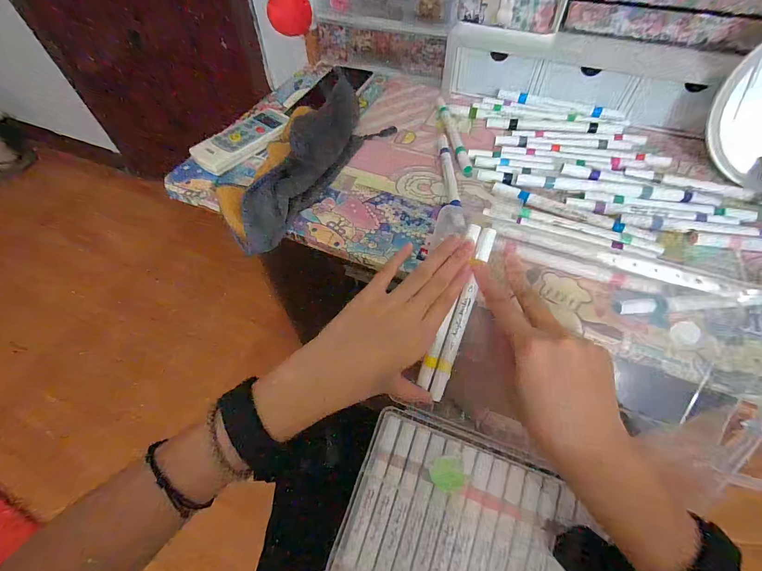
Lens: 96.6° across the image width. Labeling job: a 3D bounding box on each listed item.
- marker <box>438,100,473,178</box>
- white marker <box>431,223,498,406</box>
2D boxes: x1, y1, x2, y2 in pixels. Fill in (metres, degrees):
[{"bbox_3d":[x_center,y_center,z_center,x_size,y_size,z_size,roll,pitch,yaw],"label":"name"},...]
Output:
[{"bbox_3d":[0.094,-0.201,0.445,0.014,0.010,0.170,-5,55,-3],"label":"marker"},{"bbox_3d":[0.073,0.028,0.307,0.014,0.009,0.161,18,98,13],"label":"white marker"}]

